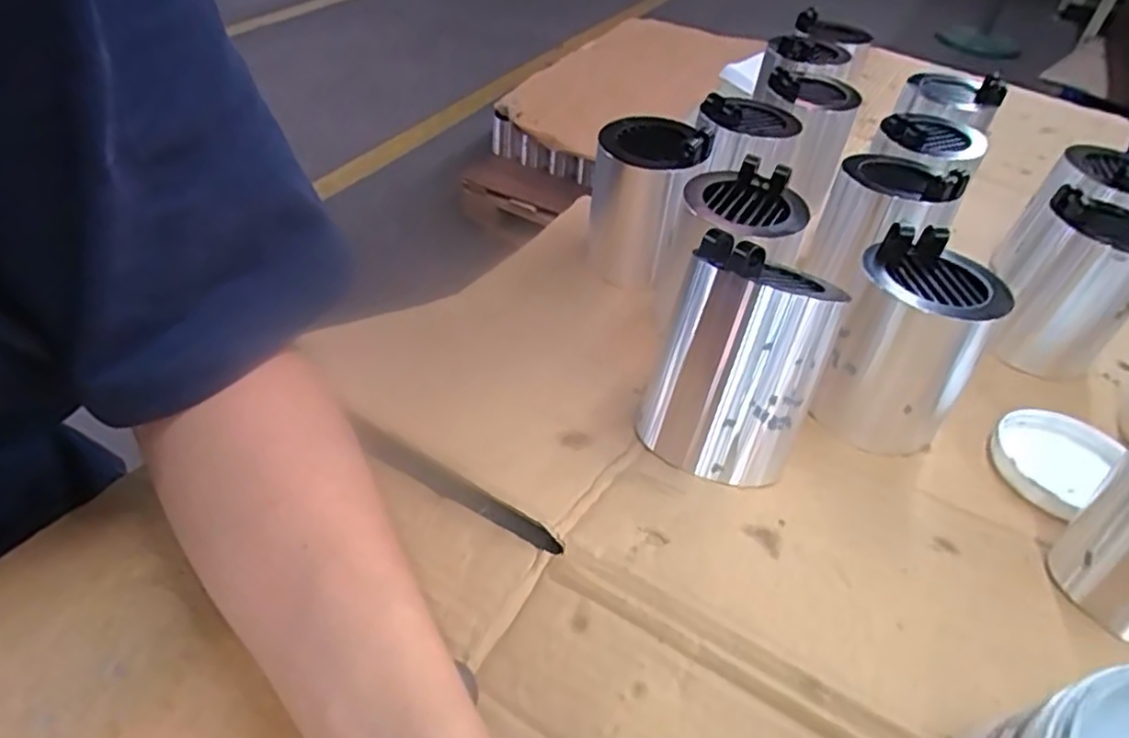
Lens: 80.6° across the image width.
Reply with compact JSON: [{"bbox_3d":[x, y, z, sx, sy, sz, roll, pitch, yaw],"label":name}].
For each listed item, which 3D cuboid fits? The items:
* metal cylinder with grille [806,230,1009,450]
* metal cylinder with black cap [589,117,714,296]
[{"bbox_3d":[0.220,-0.018,0.433,0.085,0.105,0.088,30,49,23],"label":"metal cylinder with grille"},{"bbox_3d":[0.065,-0.136,0.541,0.079,0.111,0.089,-15,48,-20],"label":"metal cylinder with black cap"}]

